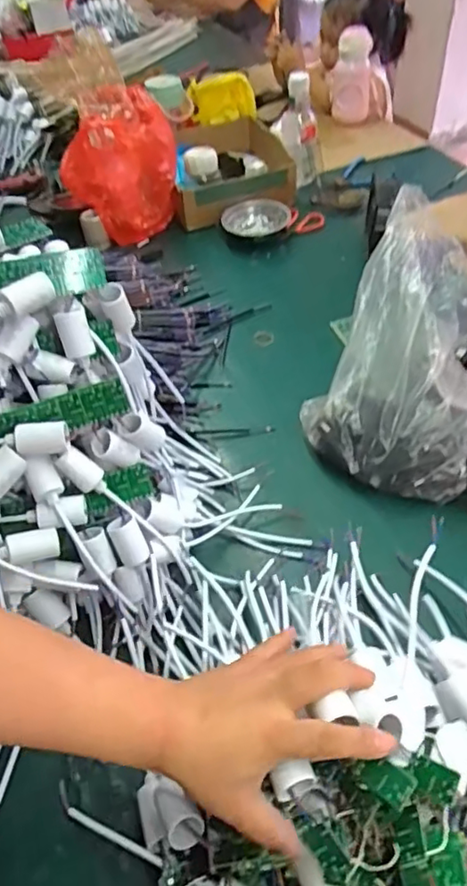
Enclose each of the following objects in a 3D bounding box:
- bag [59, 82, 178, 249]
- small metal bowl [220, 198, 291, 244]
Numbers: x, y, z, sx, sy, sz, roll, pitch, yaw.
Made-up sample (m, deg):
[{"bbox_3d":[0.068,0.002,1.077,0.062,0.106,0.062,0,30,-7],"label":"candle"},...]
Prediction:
[{"bbox_3d":[-0.221,-0.536,1.125,0.219,0.218,0.200,-10,49,-4],"label":"bag"},{"bbox_3d":[0.044,-0.434,1.137,0.134,0.034,0.102,1,49,6],"label":"small metal bowl"}]

